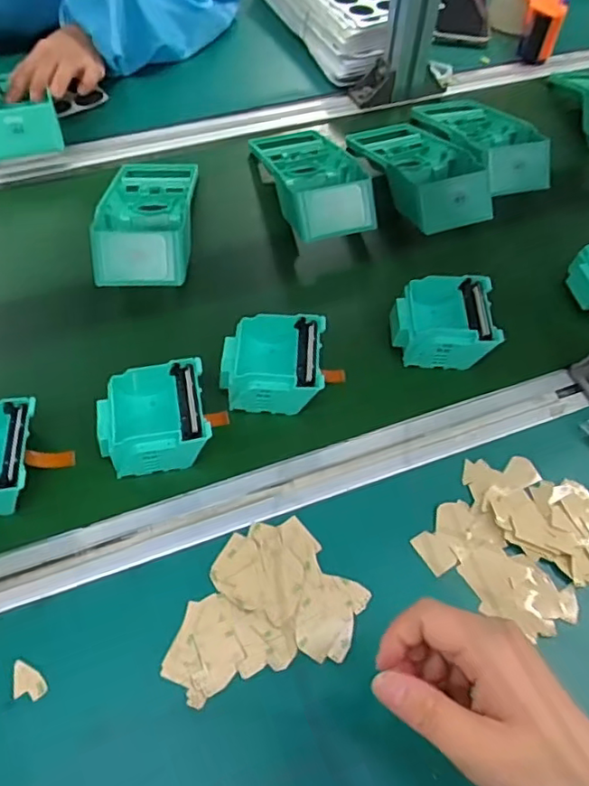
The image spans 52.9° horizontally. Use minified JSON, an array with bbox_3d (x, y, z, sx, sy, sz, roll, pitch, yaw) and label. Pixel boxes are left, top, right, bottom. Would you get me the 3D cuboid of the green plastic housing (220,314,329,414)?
[{"bbox_3d":[-0.017,-0.021,0.476,0.078,0.042,0.073,2,57,0],"label":"green plastic housing"}]

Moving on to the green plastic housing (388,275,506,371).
[{"bbox_3d":[0.125,-0.057,0.504,0.079,0.045,0.071,-1,57,-2],"label":"green plastic housing"}]

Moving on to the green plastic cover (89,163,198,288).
[{"bbox_3d":[-0.139,-0.175,0.561,0.082,0.052,0.184,-2,57,-3],"label":"green plastic cover"}]

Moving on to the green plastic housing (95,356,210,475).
[{"bbox_3d":[-0.105,0.019,0.443,0.078,0.035,0.080,-7,58,-6],"label":"green plastic housing"}]

